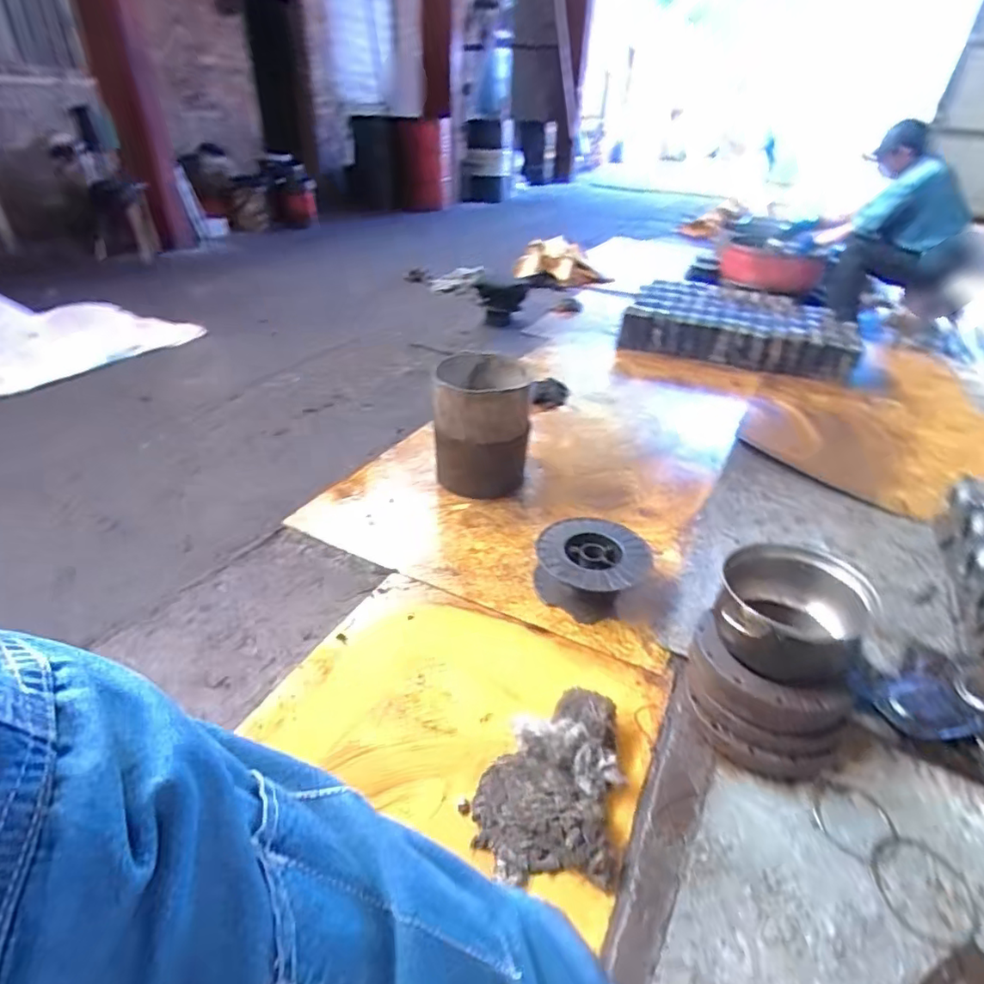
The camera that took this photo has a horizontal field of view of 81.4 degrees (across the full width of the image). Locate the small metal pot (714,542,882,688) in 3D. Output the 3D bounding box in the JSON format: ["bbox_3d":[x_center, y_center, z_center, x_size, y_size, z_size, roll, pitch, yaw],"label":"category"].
[{"bbox_3d":[0.482,0.192,0.919,0.220,0.115,0.222,2,33,-1],"label":"small metal pot"}]

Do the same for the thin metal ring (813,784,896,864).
[{"bbox_3d":[0.534,0.485,0.849,0.106,0.005,0.100,2,33,-1],"label":"thin metal ring"}]

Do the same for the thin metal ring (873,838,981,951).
[{"bbox_3d":[0.593,0.546,0.780,0.126,0.009,0.131,1,38,-1],"label":"thin metal ring"}]

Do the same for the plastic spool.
[{"bbox_3d":[0.218,0.154,1.251,0.224,0.103,0.233,2,33,-1],"label":"plastic spool"}]

